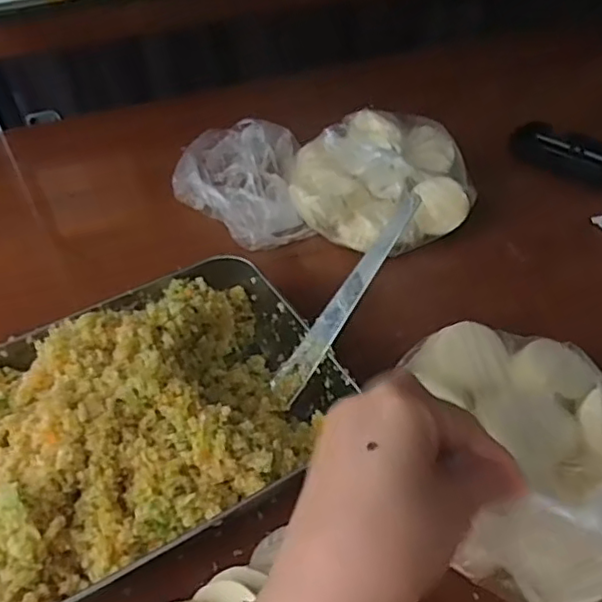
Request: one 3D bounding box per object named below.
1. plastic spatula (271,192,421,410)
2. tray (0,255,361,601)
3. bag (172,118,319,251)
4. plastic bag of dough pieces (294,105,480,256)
[{"bbox_3d":[0.029,0.000,0.401,0.158,0.006,0.026,-56,45,10],"label":"plastic spatula"},{"bbox_3d":[-0.109,0.060,0.385,0.250,0.058,0.195,-23,48,-18],"label":"tray"},{"bbox_3d":[-0.060,-0.120,0.587,0.121,0.048,0.188,-9,45,-5],"label":"bag"},{"bbox_3d":[0.077,-0.113,0.555,0.164,0.056,0.140,-17,46,-13],"label":"plastic bag of dough pieces"}]

